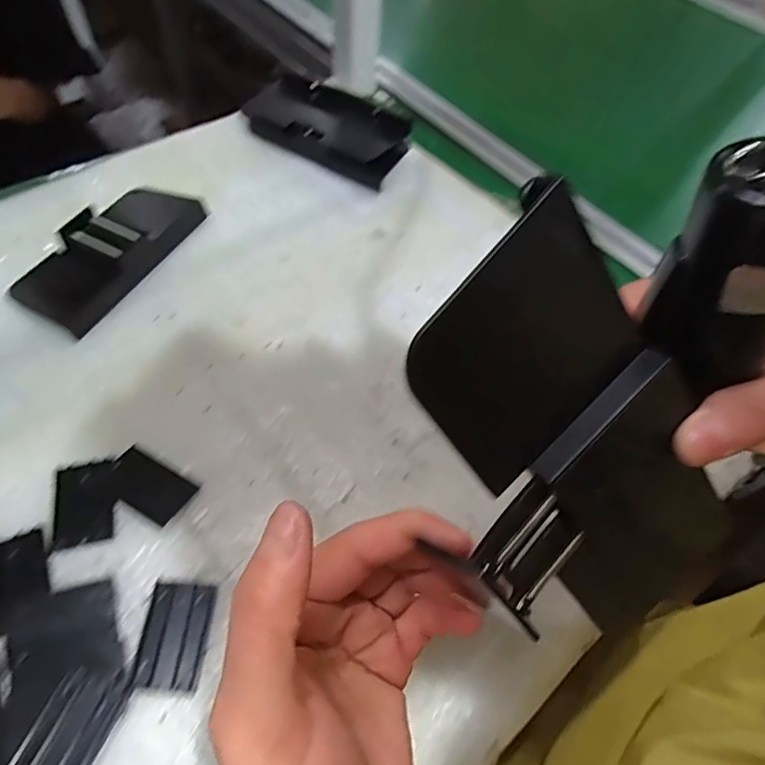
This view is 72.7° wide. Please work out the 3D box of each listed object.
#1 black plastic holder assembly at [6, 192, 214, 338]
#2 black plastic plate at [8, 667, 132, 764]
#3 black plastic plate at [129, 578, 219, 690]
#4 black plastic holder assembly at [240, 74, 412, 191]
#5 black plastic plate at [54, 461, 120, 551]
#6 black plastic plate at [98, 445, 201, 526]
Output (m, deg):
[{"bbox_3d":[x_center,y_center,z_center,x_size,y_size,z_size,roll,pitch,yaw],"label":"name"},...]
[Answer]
[{"bbox_3d":[-0.219,-0.113,0.425,0.076,0.023,0.158,26,57,13],"label":"black plastic holder assembly"},{"bbox_3d":[-0.155,0.173,0.254,0.035,0.004,0.062,20,56,9],"label":"black plastic plate"},{"bbox_3d":[-0.114,0.138,0.285,0.035,0.004,0.052,4,55,-2],"label":"black plastic plate"},{"bbox_3d":[-0.058,-0.263,0.537,0.167,0.043,0.074,29,58,15],"label":"black plastic holder assembly"},{"bbox_3d":[-0.183,0.072,0.319,0.036,0.006,0.053,-12,57,-12],"label":"black plastic plate"},{"bbox_3d":[-0.147,0.063,0.326,0.056,0.004,0.033,25,47,15],"label":"black plastic plate"}]

